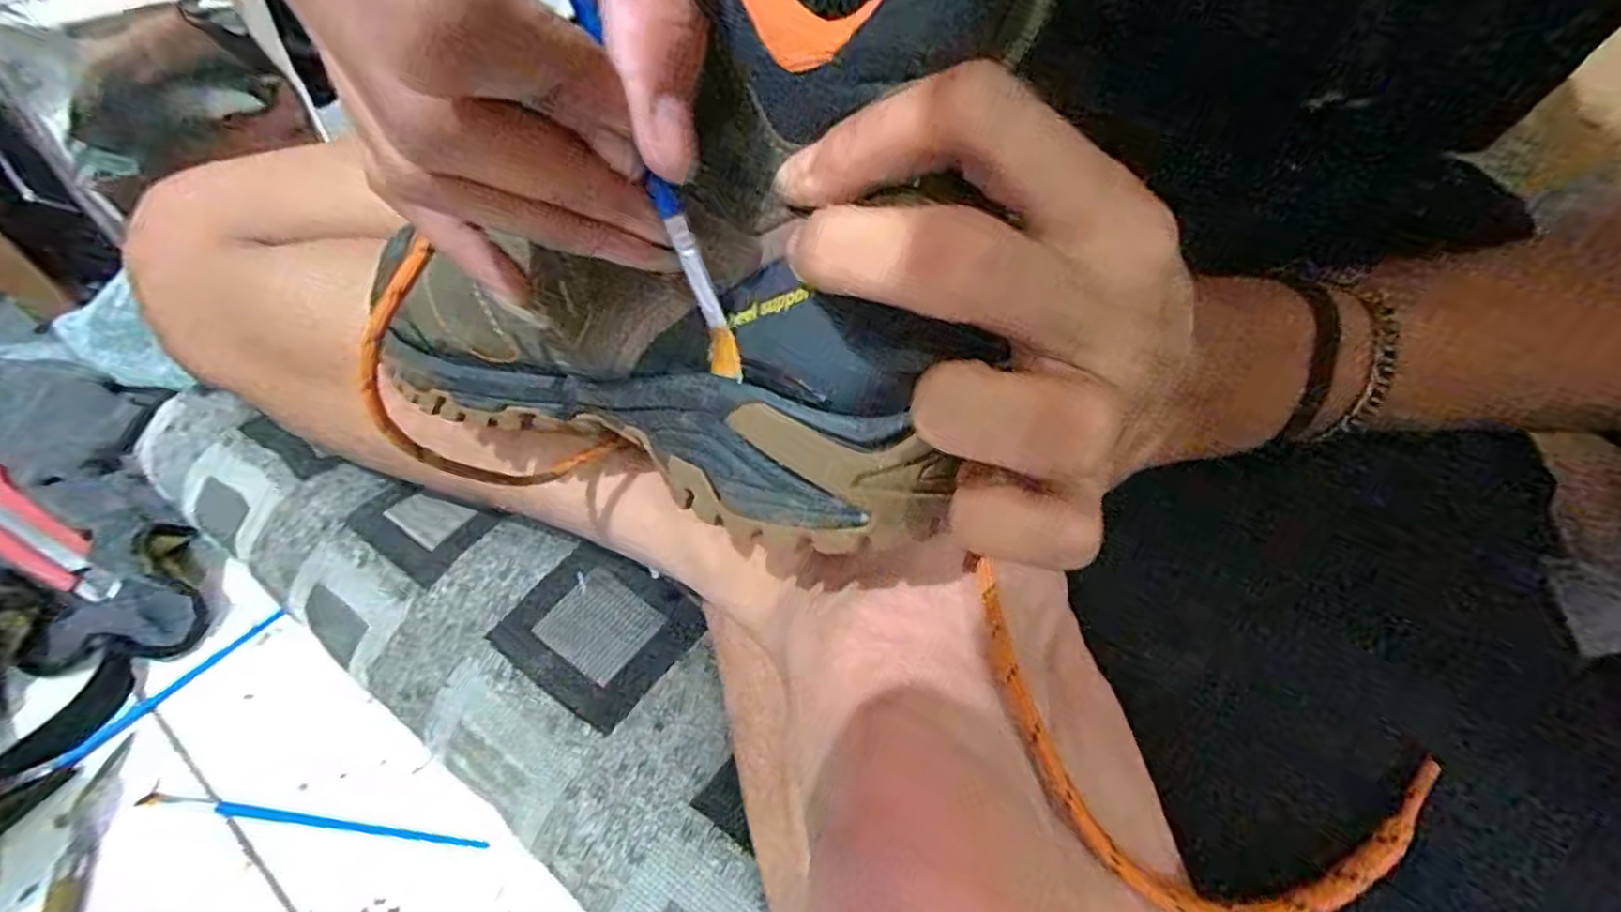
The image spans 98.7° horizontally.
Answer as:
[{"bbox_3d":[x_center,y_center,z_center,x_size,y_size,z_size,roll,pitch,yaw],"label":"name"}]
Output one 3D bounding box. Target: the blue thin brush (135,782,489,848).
[{"bbox_3d":[-0.215,0.157,0.301,0.163,0.007,0.006,3,46,8],"label":"blue thin brush"}]

